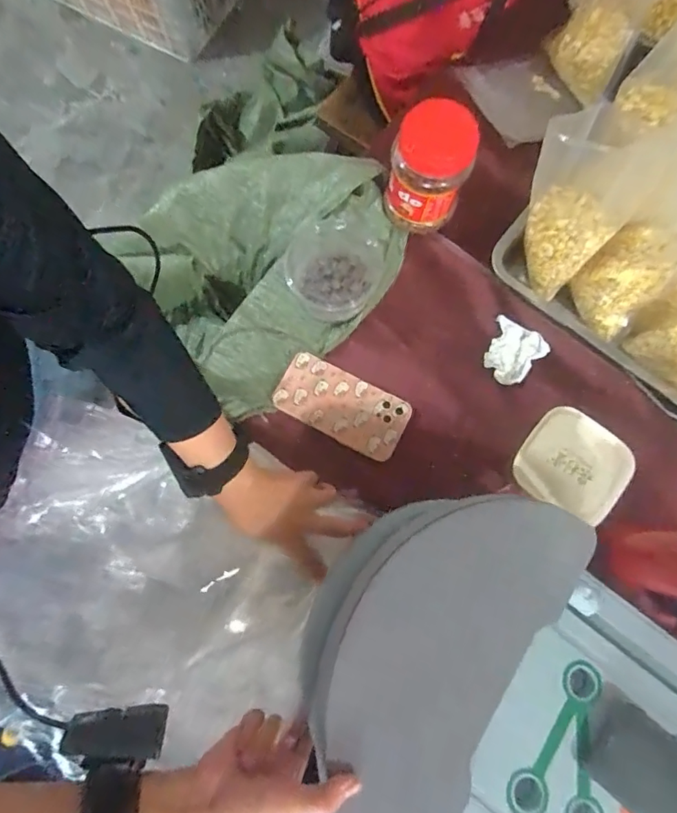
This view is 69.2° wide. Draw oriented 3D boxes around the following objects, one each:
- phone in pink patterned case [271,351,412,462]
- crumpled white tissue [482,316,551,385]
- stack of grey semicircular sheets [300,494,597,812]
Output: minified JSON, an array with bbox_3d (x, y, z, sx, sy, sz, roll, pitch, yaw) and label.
[{"bbox_3d":[0.003,0.000,0.612,0.163,0.013,0.082,26,79,5],"label":"phone in pink patterned case"},{"bbox_3d":[0.214,-0.070,0.617,0.071,0.030,0.070,43,81,8],"label":"crumpled white tissue"},{"bbox_3d":[0.070,0.206,0.448,0.188,0.026,0.312,27,72,29],"label":"stack of grey semicircular sheets"}]

